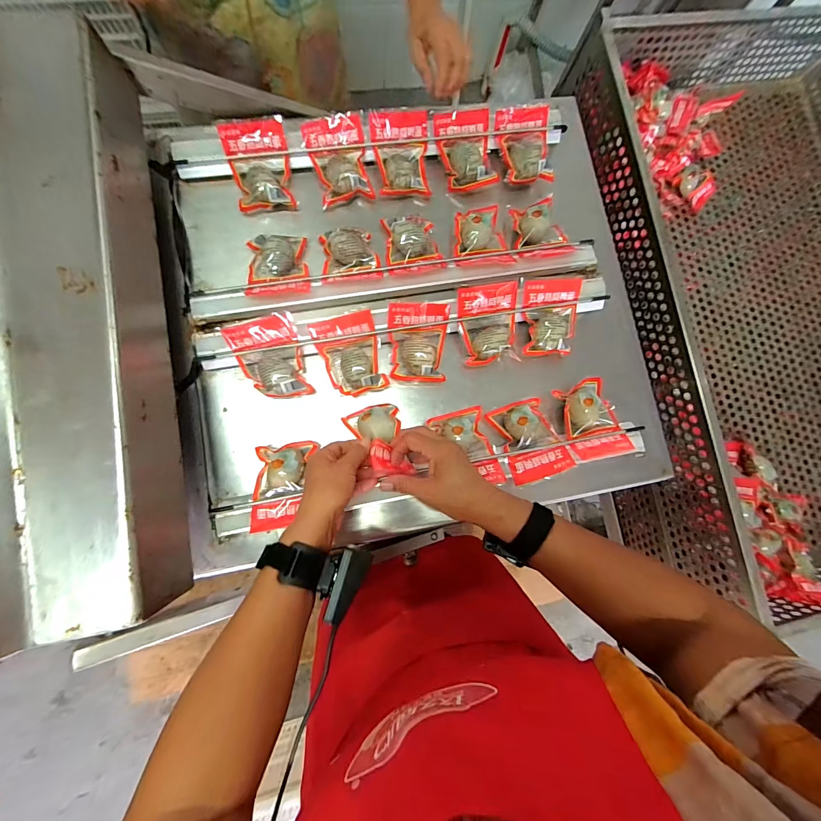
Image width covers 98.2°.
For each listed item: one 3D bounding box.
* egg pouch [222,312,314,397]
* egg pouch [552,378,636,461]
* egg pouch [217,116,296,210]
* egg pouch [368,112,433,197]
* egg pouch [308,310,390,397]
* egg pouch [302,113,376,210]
[{"bbox_3d":[-0.189,-0.068,0.488,0.086,0.043,0.106,-18,85,-7],"label":"egg pouch"},{"bbox_3d":[0.265,0.011,0.518,0.088,0.034,0.109,-9,84,-6],"label":"egg pouch"},{"bbox_3d":[-0.222,-0.359,0.522,0.087,0.052,0.112,-9,84,-6],"label":"egg pouch"},{"bbox_3d":[-0.013,-0.391,0.545,0.086,0.043,0.108,-7,84,-6],"label":"egg pouch"},{"bbox_3d":[-0.085,-0.076,0.504,0.084,0.033,0.105,-16,85,-7],"label":"egg pouch"},{"bbox_3d":[-0.107,-0.377,0.534,0.084,0.037,0.111,-12,84,-7],"label":"egg pouch"}]

